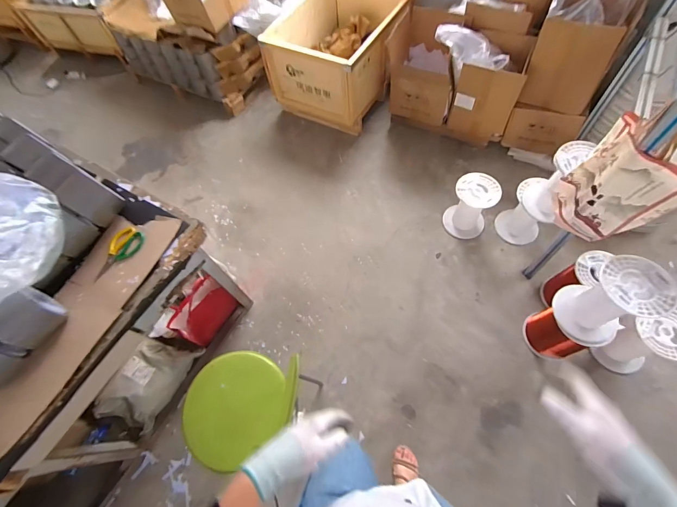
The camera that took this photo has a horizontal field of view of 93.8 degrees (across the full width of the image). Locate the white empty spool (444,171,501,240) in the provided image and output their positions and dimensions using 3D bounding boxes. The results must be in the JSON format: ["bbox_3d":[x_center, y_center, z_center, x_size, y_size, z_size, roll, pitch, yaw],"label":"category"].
[{"bbox_3d":[0.706,-0.246,1.702,0.216,0.329,0.191,26,68,17],"label":"white empty spool"}]

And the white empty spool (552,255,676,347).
[{"bbox_3d":[0.962,0.185,1.139,0.187,0.336,0.222,-19,62,-5],"label":"white empty spool"}]

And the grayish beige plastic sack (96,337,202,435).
[{"bbox_3d":[-0.847,0.570,1.422,0.214,0.136,0.394,24,67,16],"label":"grayish beige plastic sack"}]

